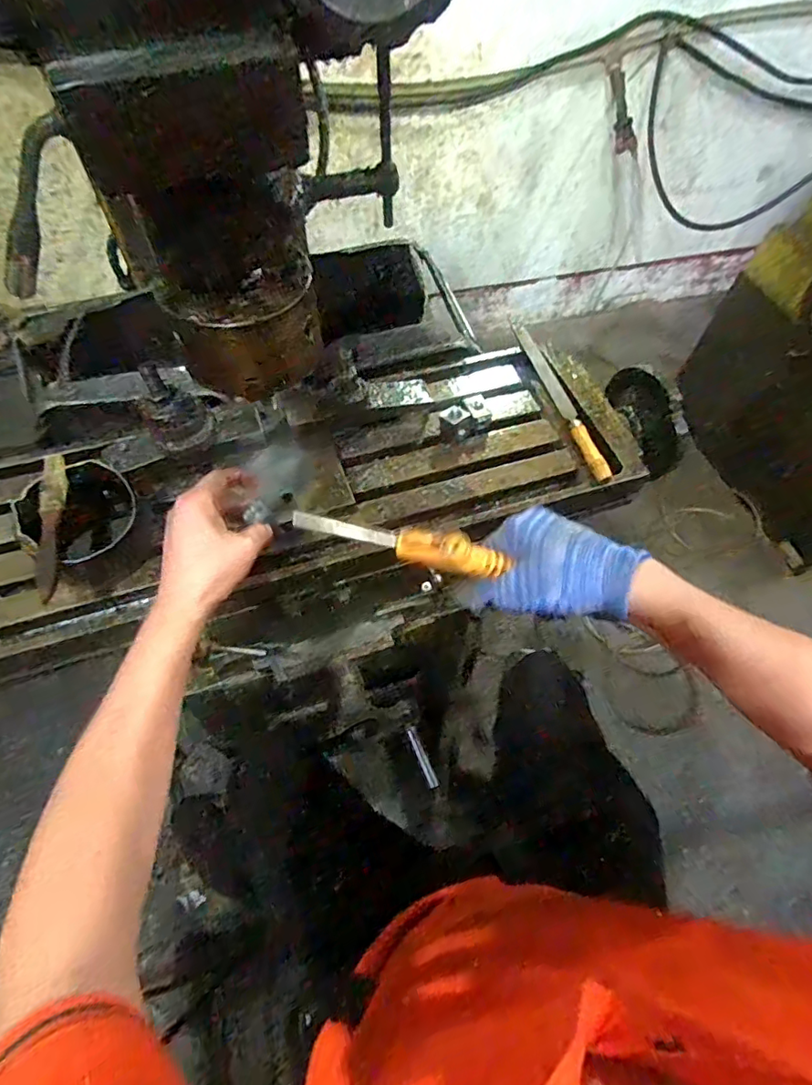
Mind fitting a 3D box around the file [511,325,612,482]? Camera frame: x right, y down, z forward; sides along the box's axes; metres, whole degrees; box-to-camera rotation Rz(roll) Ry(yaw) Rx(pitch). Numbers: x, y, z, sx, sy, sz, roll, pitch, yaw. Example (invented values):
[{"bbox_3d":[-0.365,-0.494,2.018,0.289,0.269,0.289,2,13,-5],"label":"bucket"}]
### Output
[{"bbox_3d":[0.185,-0.183,0.647,0.020,0.022,0.266,-11,60,-9],"label":"file"}]

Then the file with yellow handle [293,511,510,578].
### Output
[{"bbox_3d":[-0.006,-0.002,0.375,0.151,0.026,0.021,13,59,11],"label":"file with yellow handle"}]

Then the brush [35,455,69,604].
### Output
[{"bbox_3d":[-0.315,-0.017,0.472,0.021,0.018,0.142,-12,61,-10],"label":"brush"}]

